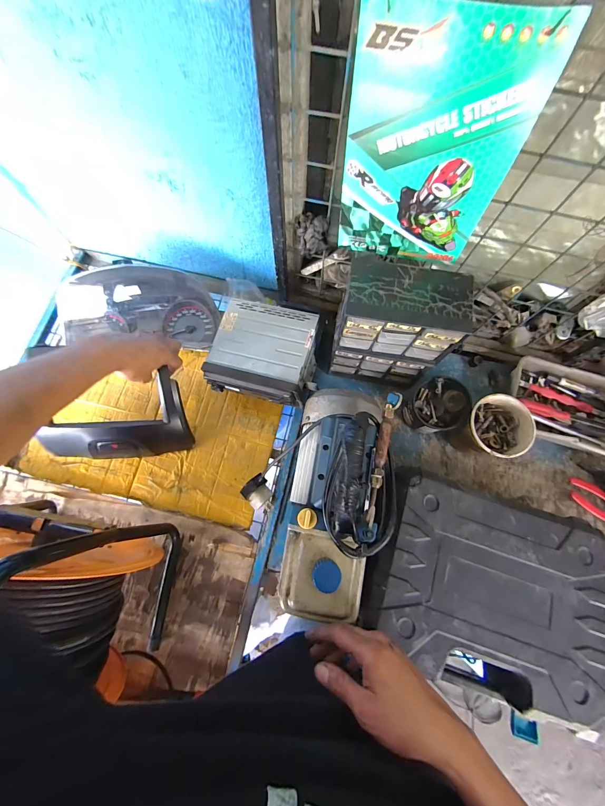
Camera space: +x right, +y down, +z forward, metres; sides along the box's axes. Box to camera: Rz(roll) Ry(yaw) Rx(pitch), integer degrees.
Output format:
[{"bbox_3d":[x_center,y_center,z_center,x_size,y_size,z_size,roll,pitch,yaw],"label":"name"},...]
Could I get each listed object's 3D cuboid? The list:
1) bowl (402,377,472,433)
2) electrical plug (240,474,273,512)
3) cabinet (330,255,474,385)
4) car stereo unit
[{"bbox_3d":[0.252,0.009,0.595,0.109,0.081,0.094,-5,75,-2],"label":"bowl"},{"bbox_3d":[-0.082,0.164,0.571,0.051,0.038,0.049,-40,80,-10],"label":"electrical plug"},{"bbox_3d":[0.153,-0.127,0.541,0.173,0.226,0.099,12,75,2],"label":"cabinet"},{"bbox_3d":[-0.069,-0.095,0.582,0.190,0.069,0.174,14,75,2],"label":"car stereo unit"}]

